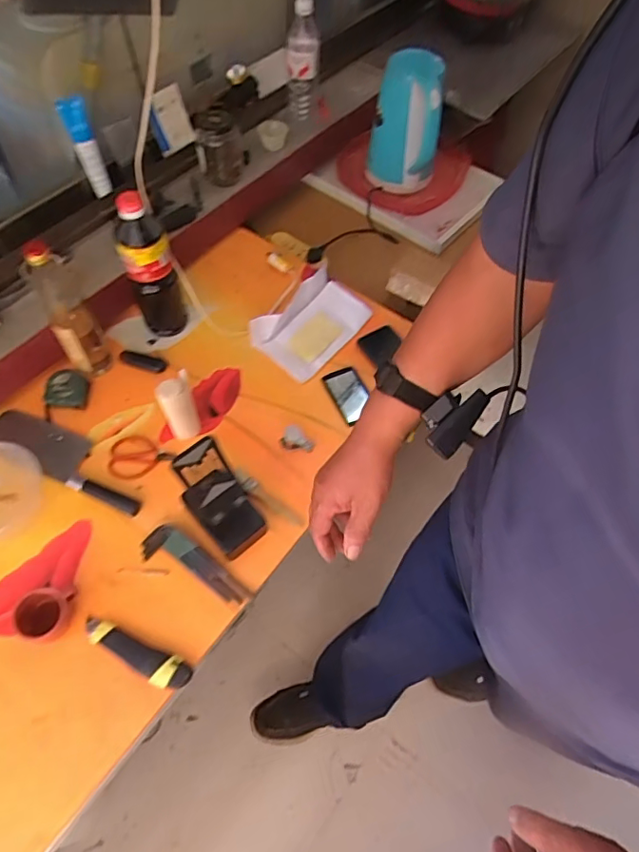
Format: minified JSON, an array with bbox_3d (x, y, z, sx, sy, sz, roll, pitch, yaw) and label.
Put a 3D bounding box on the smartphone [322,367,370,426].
[{"bbox_3d":[0.054,-0.056,0.922,0.065,0.008,0.103,-22,63,-15],"label":"smartphone"}]

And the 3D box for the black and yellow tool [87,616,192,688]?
[{"bbox_3d":[-0.243,0.294,0.694,0.160,0.017,0.039,23,61,10],"label":"black and yellow tool"}]

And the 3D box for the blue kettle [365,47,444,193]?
[{"bbox_3d":[0.179,-0.607,1.074,0.132,0.260,0.125,13,59,5],"label":"blue kettle"}]

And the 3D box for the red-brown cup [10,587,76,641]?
[{"bbox_3d":[-0.366,0.249,0.703,0.062,0.055,0.072,12,59,4],"label":"red-brown cup"}]

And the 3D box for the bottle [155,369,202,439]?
[{"bbox_3d":[-0.216,-0.027,0.826,0.048,0.116,0.048,1,59,-2],"label":"bottle"}]

